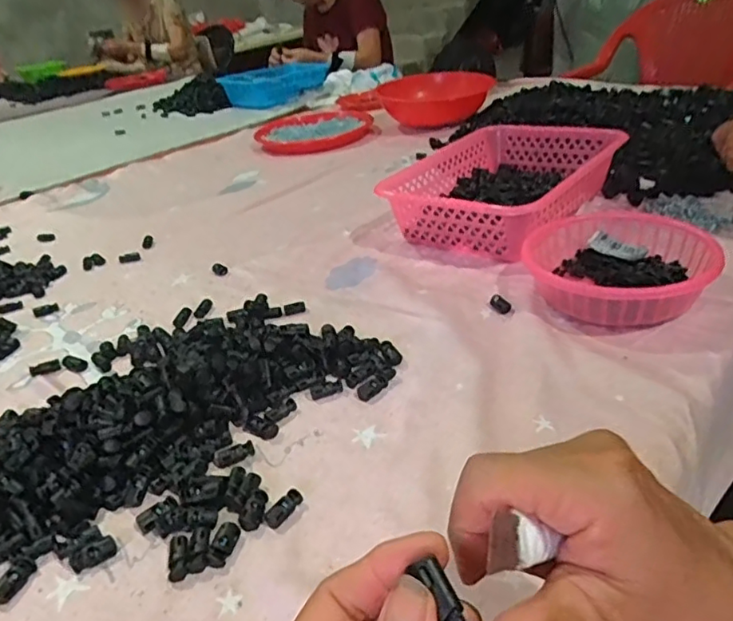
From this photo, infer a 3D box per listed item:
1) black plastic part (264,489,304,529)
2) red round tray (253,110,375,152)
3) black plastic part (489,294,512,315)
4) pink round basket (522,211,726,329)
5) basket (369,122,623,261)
[{"bbox_3d":[-0.055,0.133,0.389,0.011,0.008,0.030,18,40,37],"label":"black plastic part"},{"bbox_3d":[-0.113,-0.390,1.251,0.229,0.030,0.229,-6,31,4],"label":"red round tray"},{"bbox_3d":[0.133,-0.006,0.574,0.014,0.010,0.027,-20,35,-19],"label":"black plastic part"},{"bbox_3d":[0.238,-0.043,0.564,0.166,0.049,0.174,-6,31,4],"label":"pink round basket"},{"bbox_3d":[0.181,-0.157,0.749,0.218,0.087,0.292,20,41,38],"label":"basket"}]

